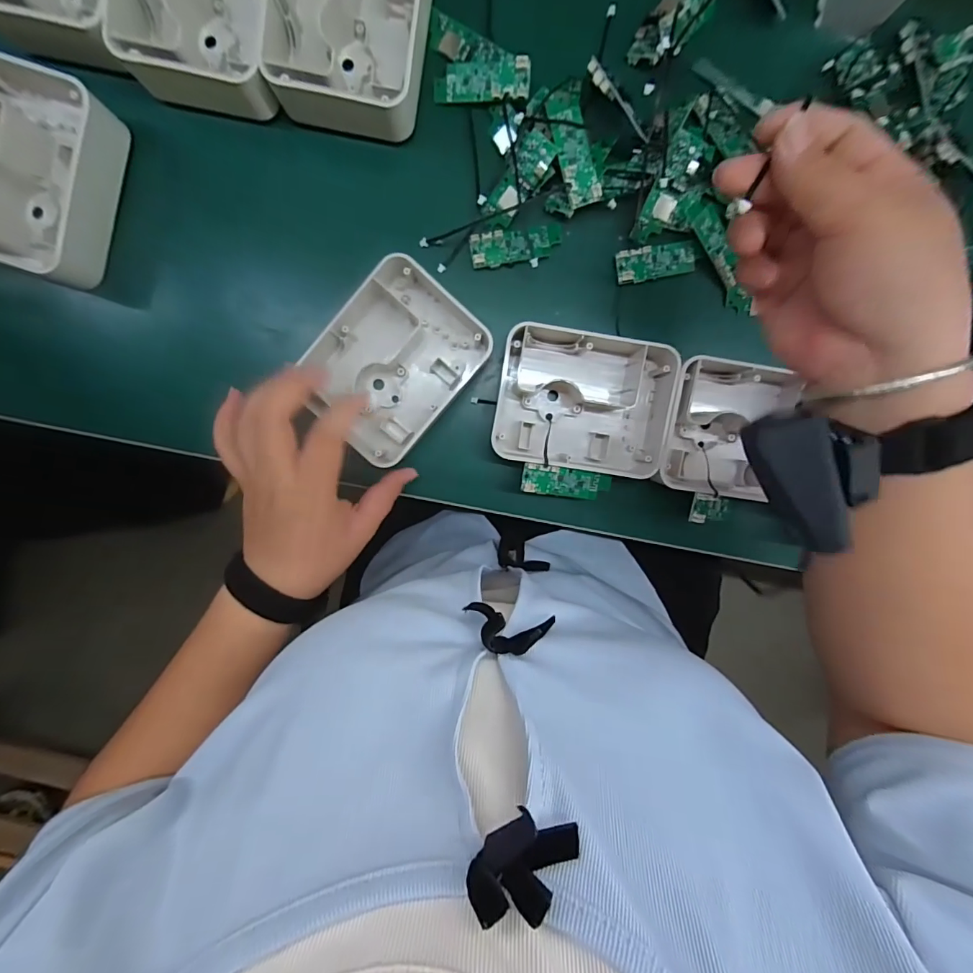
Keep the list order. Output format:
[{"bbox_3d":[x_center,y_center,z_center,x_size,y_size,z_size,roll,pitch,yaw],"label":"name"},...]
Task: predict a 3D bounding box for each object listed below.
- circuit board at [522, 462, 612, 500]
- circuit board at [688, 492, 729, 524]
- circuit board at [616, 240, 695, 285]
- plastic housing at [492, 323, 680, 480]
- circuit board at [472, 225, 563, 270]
[{"bbox_3d":[0.062,-0.002,0.342,0.070,0.006,0.022,8,101,-12],"label":"circuit board"},{"bbox_3d":[0.174,0.017,0.345,0.045,0.010,0.021,3,100,-36],"label":"circuit board"},{"bbox_3d":[0.132,-0.175,0.349,0.061,0.005,0.024,-12,96,-1],"label":"circuit board"},{"bbox_3d":[0.071,-0.067,0.344,0.132,0.037,0.107,9,96,-3],"label":"plastic housing"},{"bbox_3d":[0.023,-0.185,0.343,0.069,0.006,0.024,-9,96,-1],"label":"circuit board"}]

